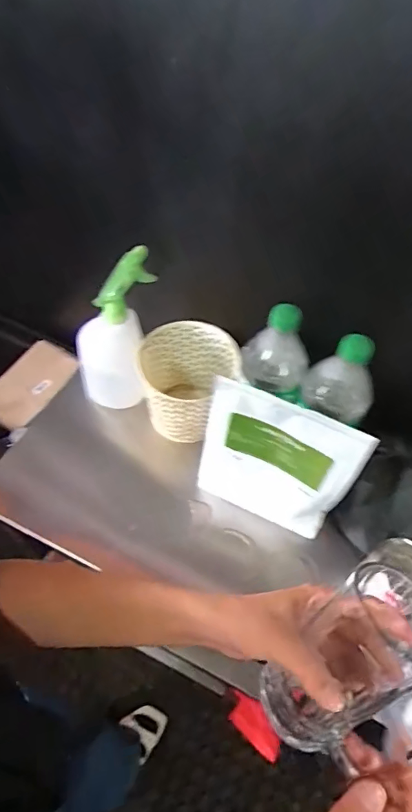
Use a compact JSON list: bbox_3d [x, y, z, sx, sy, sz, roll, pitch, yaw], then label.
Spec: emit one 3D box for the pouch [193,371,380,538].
[{"bbox_3d":[0.082,0.075,0.600,0.182,0.235,0.033,21,57,11],"label":"pouch"}]

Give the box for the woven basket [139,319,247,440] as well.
[{"bbox_3d":[-0.022,-0.028,0.726,0.130,0.145,0.134,1,56,-2],"label":"woven basket"}]

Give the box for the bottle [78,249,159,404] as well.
[{"bbox_3d":[-0.121,-0.103,0.692,0.135,0.247,0.080,-34,64,-23],"label":"bottle"}]

